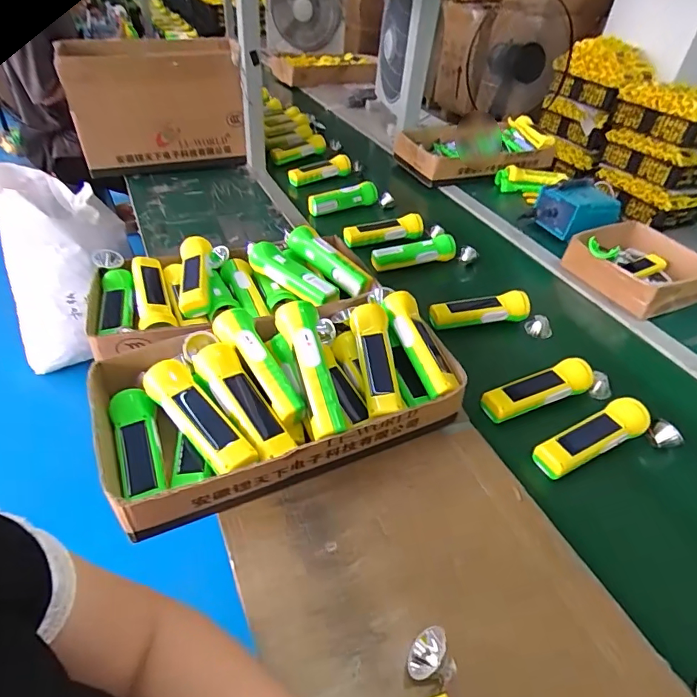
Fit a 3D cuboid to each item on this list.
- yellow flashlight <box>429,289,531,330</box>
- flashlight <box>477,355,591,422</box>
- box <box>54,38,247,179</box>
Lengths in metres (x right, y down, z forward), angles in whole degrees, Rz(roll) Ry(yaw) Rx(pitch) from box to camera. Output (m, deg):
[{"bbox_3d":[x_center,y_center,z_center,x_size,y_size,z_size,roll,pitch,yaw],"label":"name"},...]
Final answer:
[{"bbox_3d":[0.219,-0.068,0.792,0.165,0.043,0.050,-6,42,-12],"label":"yellow flashlight"},{"bbox_3d":[0.269,0.056,0.659,0.180,0.033,0.046,-13,44,-19],"label":"flashlight"},{"bbox_3d":[-0.456,-0.581,1.142,0.386,0.272,0.227,-6,42,-13],"label":"box"}]

